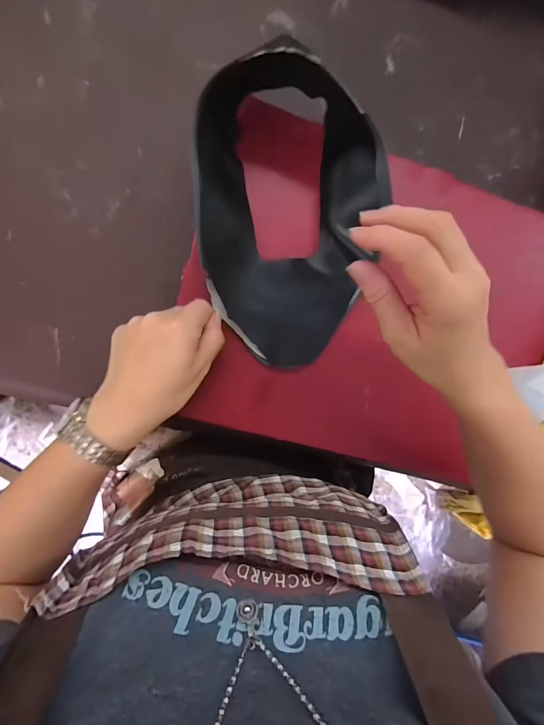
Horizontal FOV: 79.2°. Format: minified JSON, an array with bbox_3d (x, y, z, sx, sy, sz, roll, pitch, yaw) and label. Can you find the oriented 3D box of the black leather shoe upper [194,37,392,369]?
[{"bbox_3d":[0.014,-0.124,0.286,0.148,0.079,0.254,-2,94,-8],"label":"black leather shoe upper"}]

